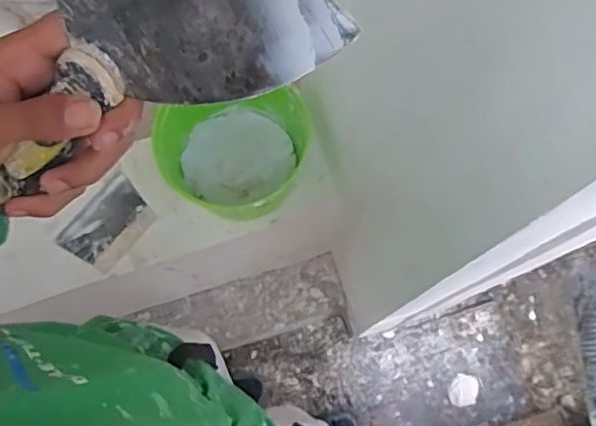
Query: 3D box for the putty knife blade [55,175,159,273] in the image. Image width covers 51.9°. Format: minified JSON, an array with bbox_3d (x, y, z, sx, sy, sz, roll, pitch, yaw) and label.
[{"bbox_3d":[-0.295,0.020,0.962,0.102,0.004,0.138,41,82,8],"label":"putty knife blade"}]

